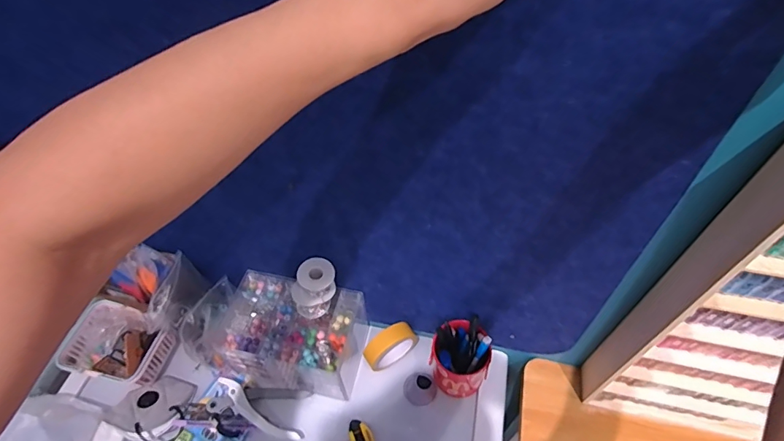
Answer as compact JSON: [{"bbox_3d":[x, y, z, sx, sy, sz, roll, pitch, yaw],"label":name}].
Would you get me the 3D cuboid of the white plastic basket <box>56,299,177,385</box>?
[{"bbox_3d":[-0.482,0.223,0.778,0.170,0.081,0.127,15,54,13],"label":"white plastic basket"}]

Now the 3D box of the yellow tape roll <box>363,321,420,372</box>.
[{"bbox_3d":[0.000,0.221,0.779,0.109,0.098,0.031,-33,58,-21],"label":"yellow tape roll"}]

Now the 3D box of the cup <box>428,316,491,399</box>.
[{"bbox_3d":[0.112,0.234,0.741,0.093,0.133,0.087,-1,52,1],"label":"cup"}]

